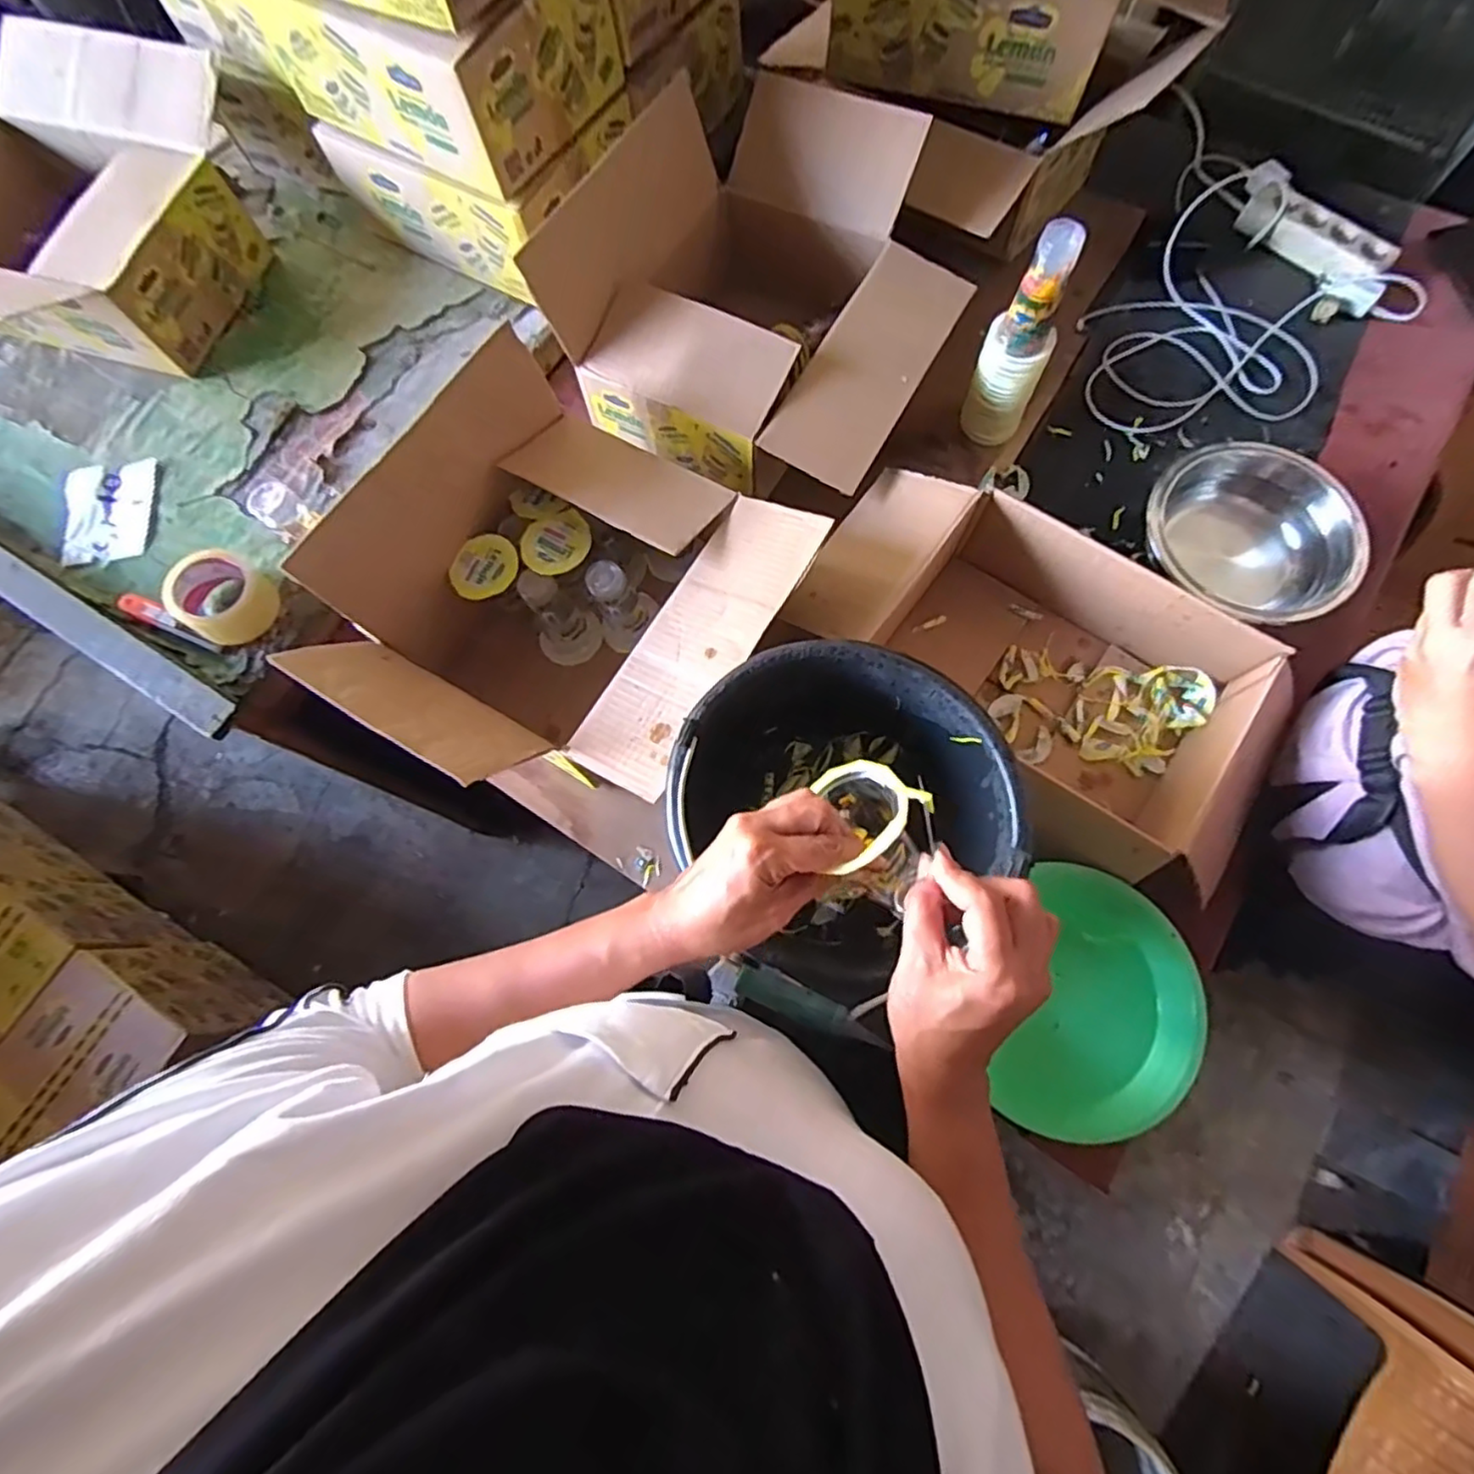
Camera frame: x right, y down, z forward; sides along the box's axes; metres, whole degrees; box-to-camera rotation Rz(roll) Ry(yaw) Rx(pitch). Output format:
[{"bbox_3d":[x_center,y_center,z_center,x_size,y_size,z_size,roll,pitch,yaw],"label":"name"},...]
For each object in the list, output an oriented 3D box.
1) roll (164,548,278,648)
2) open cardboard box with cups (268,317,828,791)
[{"bbox_3d":[-0.603,-0.165,0.793,0.096,0.052,0.101,0,74,2],"label":"roll"},{"bbox_3d":[-0.162,-0.125,0.703,0.391,0.235,0.395,30,77,10],"label":"open cardboard box with cups"}]

